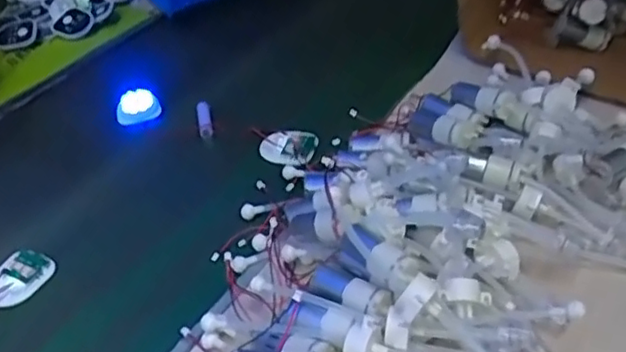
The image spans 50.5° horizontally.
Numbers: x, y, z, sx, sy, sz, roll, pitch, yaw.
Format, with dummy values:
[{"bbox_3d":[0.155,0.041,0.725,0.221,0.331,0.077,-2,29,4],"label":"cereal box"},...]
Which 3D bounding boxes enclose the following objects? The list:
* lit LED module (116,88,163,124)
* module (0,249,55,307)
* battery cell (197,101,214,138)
[{"bbox_3d":[-0.203,-0.081,0.767,0.049,0.016,0.053,-15,42,-12],"label":"lit LED module"},{"bbox_3d":[-0.259,0.088,0.581,0.040,0.011,0.060,25,48,28],"label":"module"},{"bbox_3d":[-0.120,-0.063,0.736,0.015,0.011,0.055,-9,41,-5],"label":"battery cell"}]

